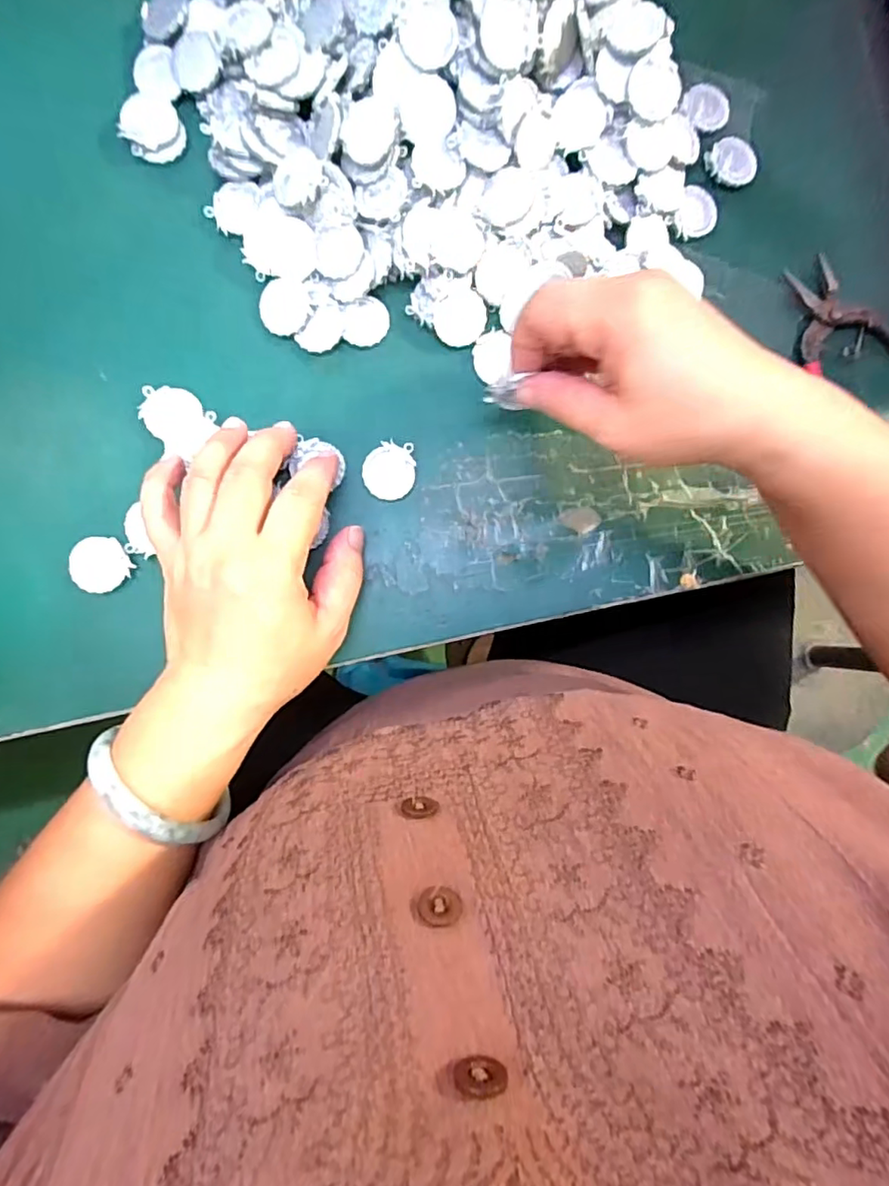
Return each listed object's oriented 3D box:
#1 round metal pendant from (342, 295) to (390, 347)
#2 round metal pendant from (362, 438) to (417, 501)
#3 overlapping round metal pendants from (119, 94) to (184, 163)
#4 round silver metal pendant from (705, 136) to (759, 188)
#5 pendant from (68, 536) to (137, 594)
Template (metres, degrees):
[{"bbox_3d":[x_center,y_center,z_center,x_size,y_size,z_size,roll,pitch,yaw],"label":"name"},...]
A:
[{"bbox_3d":[-0.041,-0.144,0.310,0.024,0.004,0.025,-1,95,-14],"label":"round metal pendant"},{"bbox_3d":[-0.028,-0.064,0.305,0.027,0.006,0.030,16,85,-2],"label":"round metal pendant"},{"bbox_3d":[-0.157,-0.250,0.315,0.031,0.010,0.032,-1,86,-3],"label":"overlapping round metal pendants"},{"bbox_3d":[0.167,-0.249,0.336,0.029,0.004,0.033,43,85,1],"label":"round silver metal pendant"},{"bbox_3d":[-0.172,-0.014,0.291,0.027,0.004,0.028,0,86,-3],"label":"pendant"}]

